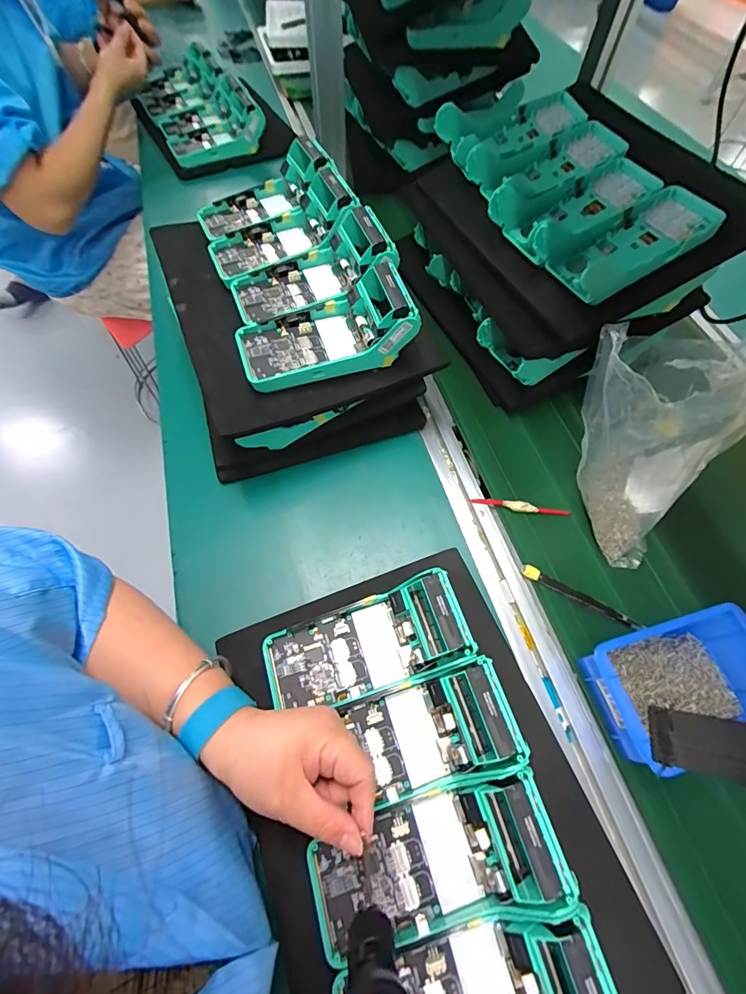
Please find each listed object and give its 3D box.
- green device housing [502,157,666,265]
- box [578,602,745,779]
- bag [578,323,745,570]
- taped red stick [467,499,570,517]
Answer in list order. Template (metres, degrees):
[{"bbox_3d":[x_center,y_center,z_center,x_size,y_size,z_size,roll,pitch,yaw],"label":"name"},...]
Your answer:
[{"bbox_3d":[0.227,-0.310,0.460,0.185,0.051,0.079,-25,67,-14],"label":"green device housing"},{"bbox_3d":[0.270,0.162,0.362,0.148,0.059,0.099,-14,64,-9],"label":"box"},{"bbox_3d":[0.277,-0.057,0.383,0.116,0.200,0.164,-15,65,-9],"label":"bag"},{"bbox_3d":[0.164,0.011,0.456,0.109,0.008,0.011,7,63,2],"label":"taped red stick"}]

